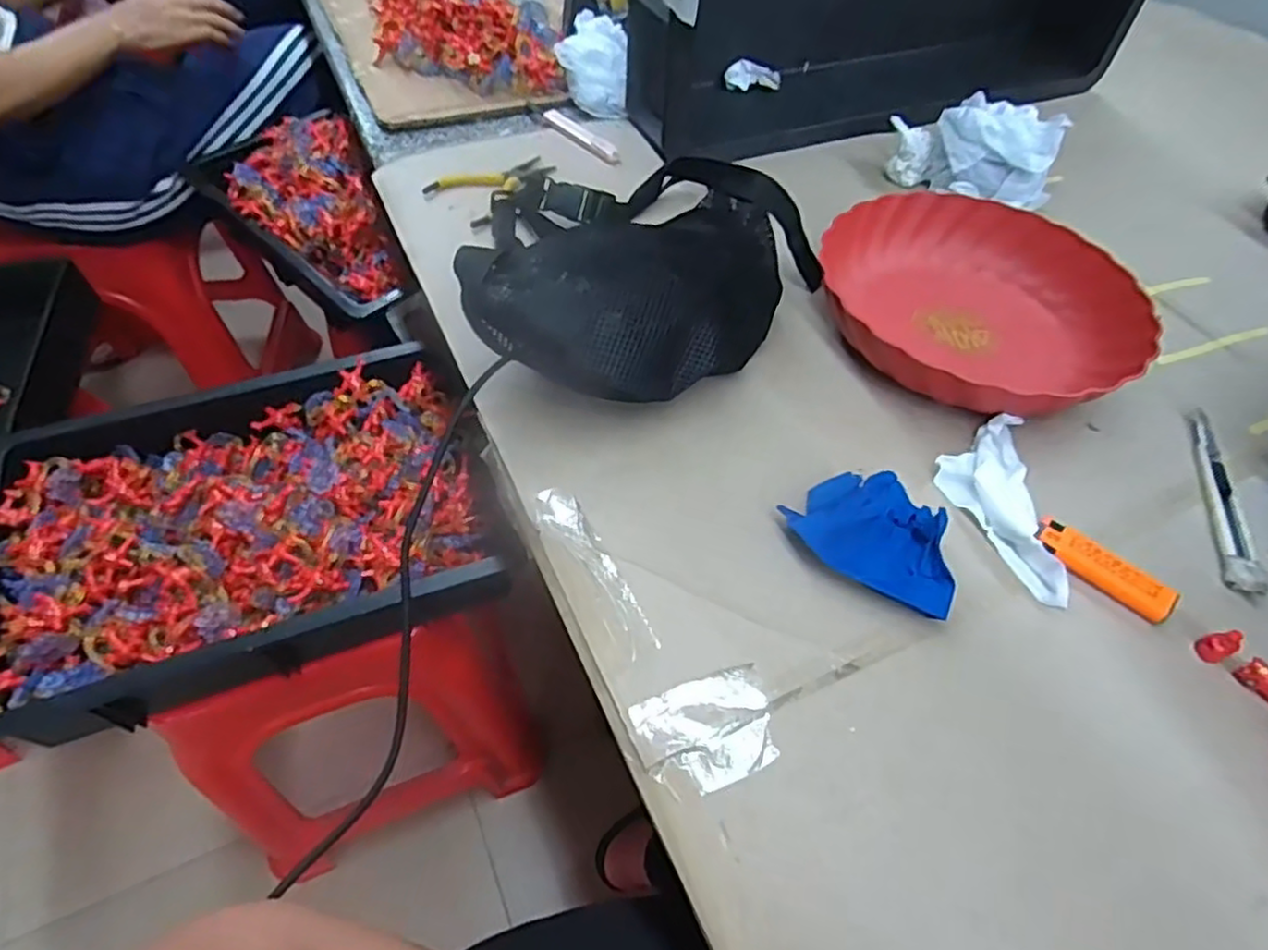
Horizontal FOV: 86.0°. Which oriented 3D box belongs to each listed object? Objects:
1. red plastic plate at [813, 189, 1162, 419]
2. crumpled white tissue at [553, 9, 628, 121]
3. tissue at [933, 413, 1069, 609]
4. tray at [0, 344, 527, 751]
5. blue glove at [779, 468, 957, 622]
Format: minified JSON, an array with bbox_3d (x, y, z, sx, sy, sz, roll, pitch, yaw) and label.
[{"bbox_3d":[0.269,-0.142,0.536,0.229,0.050,0.246,0,54,0],"label":"red plastic plate"},{"bbox_3d":[-0.045,-0.444,0.735,0.074,0.061,0.093,2,54,-1],"label":"crumpled white tissue"},{"bbox_3d":[0.232,0.016,0.441,0.058,0.023,0.139,6,55,4],"label":"tissue"},{"bbox_3d":[-0.368,0.045,0.650,0.419,0.070,0.318,-19,57,-15],"label":"tray"},{"bbox_3d":[0.153,0.030,0.420,0.099,0.030,0.083,27,59,18],"label":"blue glove"}]

